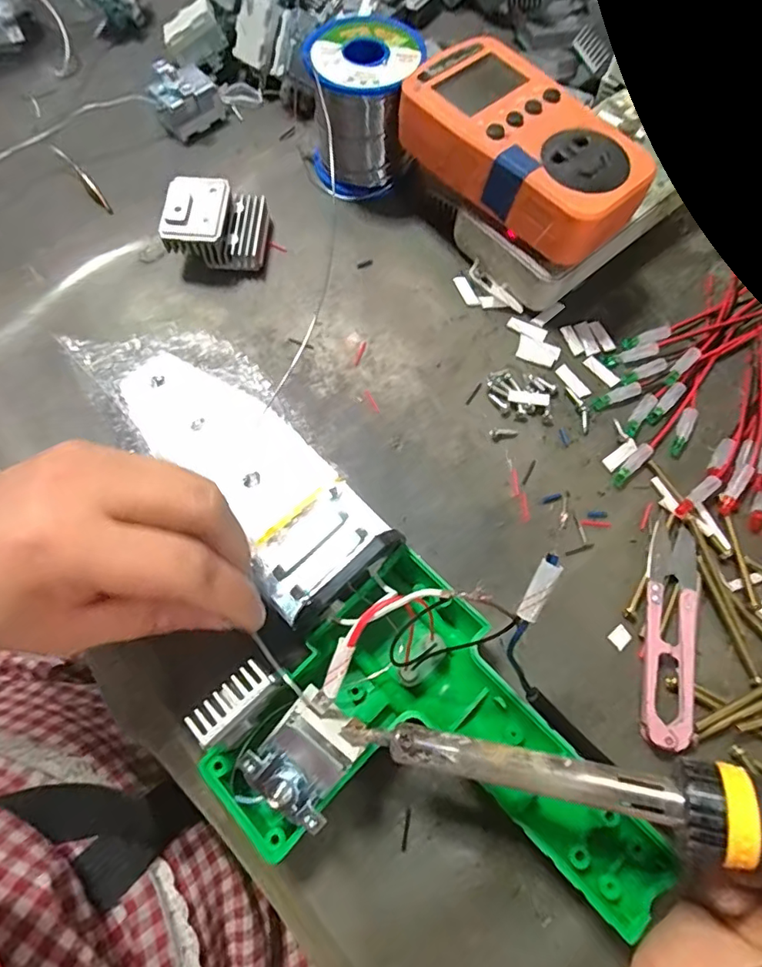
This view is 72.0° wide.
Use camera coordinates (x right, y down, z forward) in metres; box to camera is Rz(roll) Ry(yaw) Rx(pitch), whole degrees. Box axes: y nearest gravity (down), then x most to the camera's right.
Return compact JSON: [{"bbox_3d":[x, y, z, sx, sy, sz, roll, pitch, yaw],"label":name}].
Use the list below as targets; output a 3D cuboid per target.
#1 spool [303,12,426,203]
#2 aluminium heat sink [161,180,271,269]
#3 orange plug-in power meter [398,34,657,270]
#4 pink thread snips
[{"bbox_3d":[-0.010,-0.219,0.307,0.061,0.065,0.069,-1,71,-1],"label":"spool"},{"bbox_3d":[-0.092,-0.147,0.298,0.052,0.030,0.042,-1,71,-1],"label":"aluminium heat sink"},{"bbox_3d":[0.072,-0.169,0.268,0.063,0.031,0.123,-40,76,-13],"label":"orange plug-in power meter"},{"bbox_3d":[0.129,0.066,0.234,0.022,0.012,0.096,17,71,5],"label":"pink thread snips"}]

